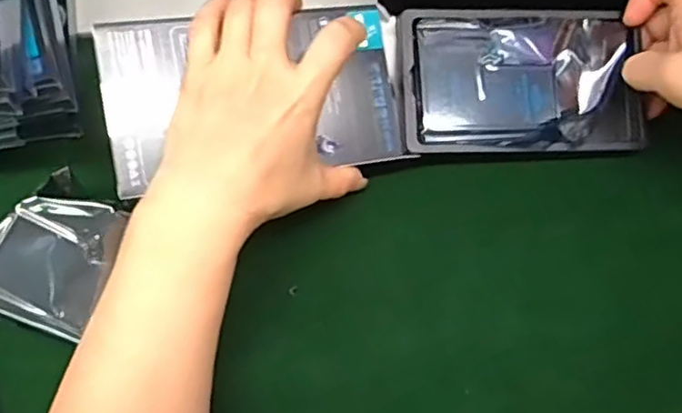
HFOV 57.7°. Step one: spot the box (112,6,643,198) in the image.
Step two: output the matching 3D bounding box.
[{"bbox_3d":[0.030,-0.073,0.377,0.324,0.034,0.100,-5,71,-14],"label":"box"}]

